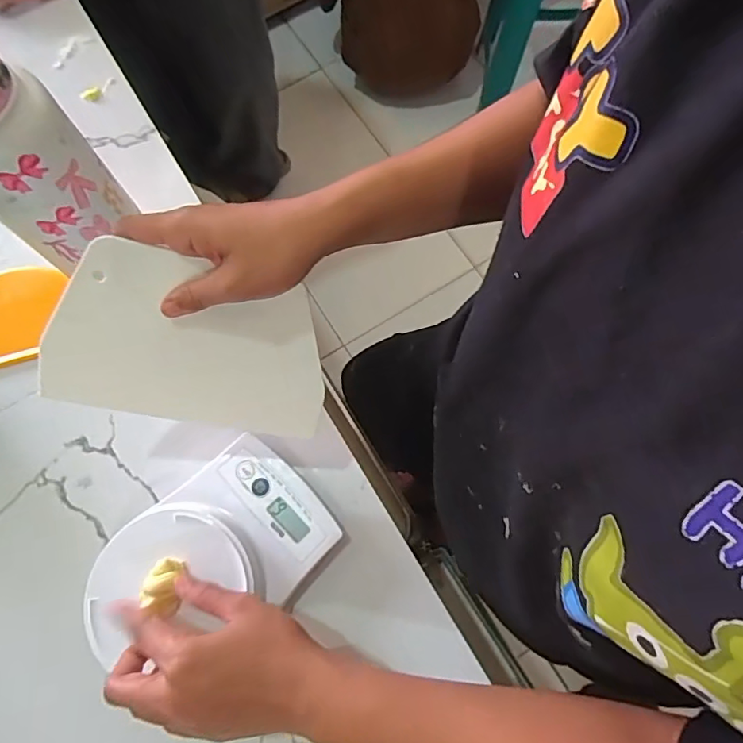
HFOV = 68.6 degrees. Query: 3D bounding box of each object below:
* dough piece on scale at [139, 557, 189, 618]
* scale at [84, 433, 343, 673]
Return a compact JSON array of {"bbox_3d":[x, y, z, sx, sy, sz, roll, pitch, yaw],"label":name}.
[{"bbox_3d":[-0.151,0.154,0.391,0.026,0.020,0.037,3,72,2],"label":"dough piece on scale"},{"bbox_3d":[-0.127,0.148,0.427,0.188,0.049,0.131,-41,76,-11],"label":"scale"}]

